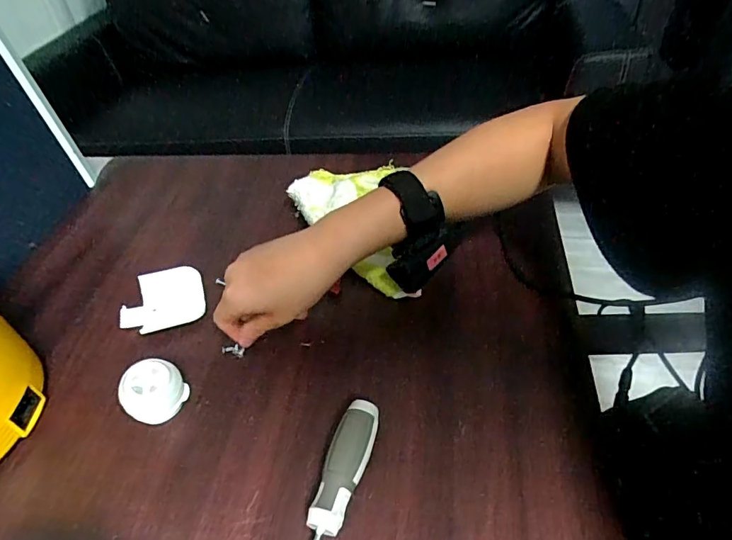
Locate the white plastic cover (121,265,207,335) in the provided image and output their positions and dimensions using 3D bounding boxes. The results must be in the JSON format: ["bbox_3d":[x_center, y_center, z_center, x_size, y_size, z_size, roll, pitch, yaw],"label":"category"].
[{"bbox_3d":[-0.205,0.029,0.469,0.081,0.013,0.073,-15,44,-8],"label":"white plastic cover"}]

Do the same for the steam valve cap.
[{"bbox_3d":[-0.170,0.098,0.373,0.035,0.040,0.045,32,56,33],"label":"steam valve cap"}]

